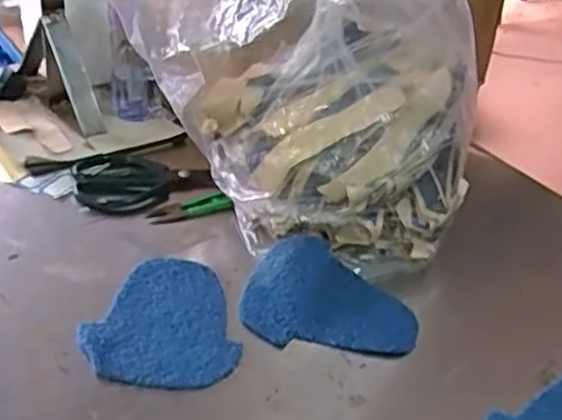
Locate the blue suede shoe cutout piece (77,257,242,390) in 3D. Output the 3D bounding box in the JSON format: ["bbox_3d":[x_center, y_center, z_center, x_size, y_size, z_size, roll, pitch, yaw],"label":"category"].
[{"bbox_3d":[-0.105,0.091,0.620,0.121,0.004,0.158,-4,33,-16],"label":"blue suede shoe cutout piece"}]

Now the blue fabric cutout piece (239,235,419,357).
[{"bbox_3d":[0.046,0.073,0.649,0.150,0.025,0.113,11,32,7],"label":"blue fabric cutout piece"}]

